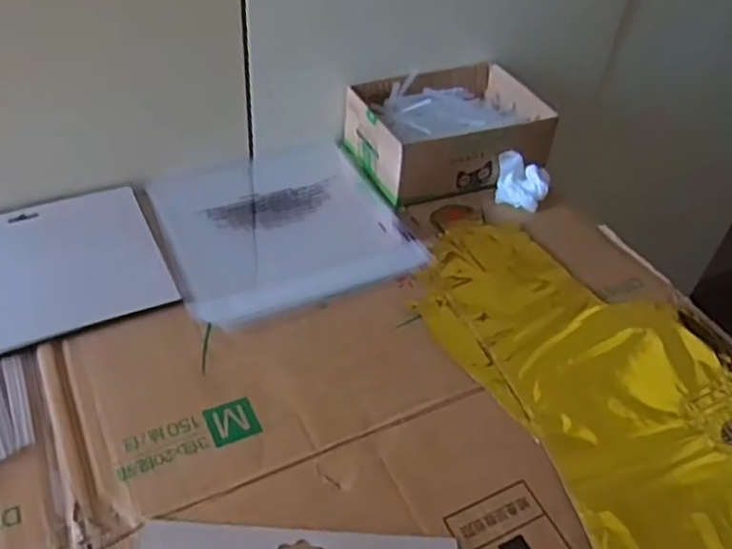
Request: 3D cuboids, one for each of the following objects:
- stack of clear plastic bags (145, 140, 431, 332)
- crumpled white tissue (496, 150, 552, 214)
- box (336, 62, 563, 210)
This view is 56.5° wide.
[{"bbox_3d":[-0.080,-0.050,0.645,0.213,0.018,0.229,-14,46,-21],"label":"stack of clear plastic bags"},{"bbox_3d":[0.157,-0.094,0.678,0.052,0.041,0.037,12,44,6],"label":"crumpled white tissue"},{"bbox_3d":[0.089,-0.152,0.720,0.194,0.064,0.141,-14,48,-20],"label":"box"}]

